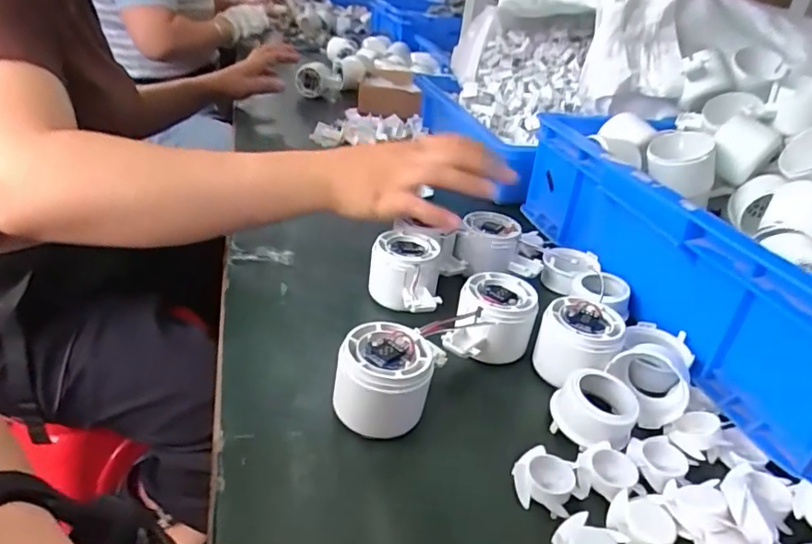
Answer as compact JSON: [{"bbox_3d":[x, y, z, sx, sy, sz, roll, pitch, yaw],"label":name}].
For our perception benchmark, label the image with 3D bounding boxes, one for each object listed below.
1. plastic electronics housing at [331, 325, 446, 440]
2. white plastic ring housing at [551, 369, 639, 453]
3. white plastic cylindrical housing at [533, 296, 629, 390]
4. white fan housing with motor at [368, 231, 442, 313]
[{"bbox_3d":[-0.013,0.073,0.347,0.059,0.053,0.064,17,33,17],"label":"plastic electronics housing"},{"bbox_3d":[0.125,0.086,0.366,0.050,0.028,0.052,15,32,15],"label":"white plastic ring housing"},{"bbox_3d":[0.126,0.053,0.410,0.056,0.043,0.056,18,33,19],"label":"white plastic cylindrical housing"},{"bbox_3d":[-0.001,0.001,0.469,0.058,0.043,0.066,4,31,-3],"label":"white fan housing with motor"}]

